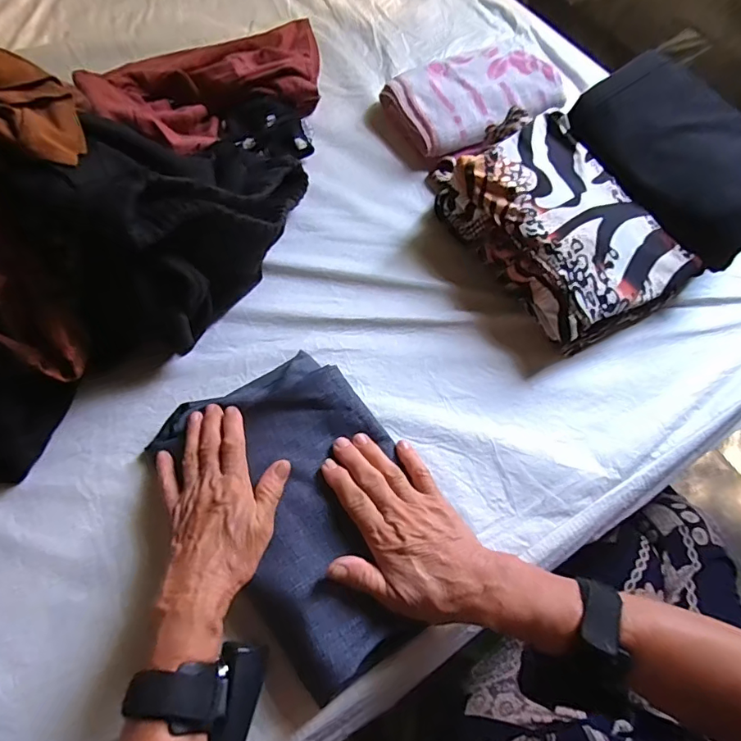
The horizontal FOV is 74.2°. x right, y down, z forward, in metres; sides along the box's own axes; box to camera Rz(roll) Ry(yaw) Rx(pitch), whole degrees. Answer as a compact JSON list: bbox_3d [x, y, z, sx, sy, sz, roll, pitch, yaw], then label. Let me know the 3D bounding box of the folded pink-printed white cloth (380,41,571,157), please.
[{"bbox_3d":[0.136,-0.346,0.636,0.200,0.061,0.157,-24,67,-14],"label":"folded pink-printed white cloth"}]

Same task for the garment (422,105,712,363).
[{"bbox_3d":[0.191,-0.166,0.538,0.172,0.083,0.279,-31,69,-16],"label":"garment"}]

